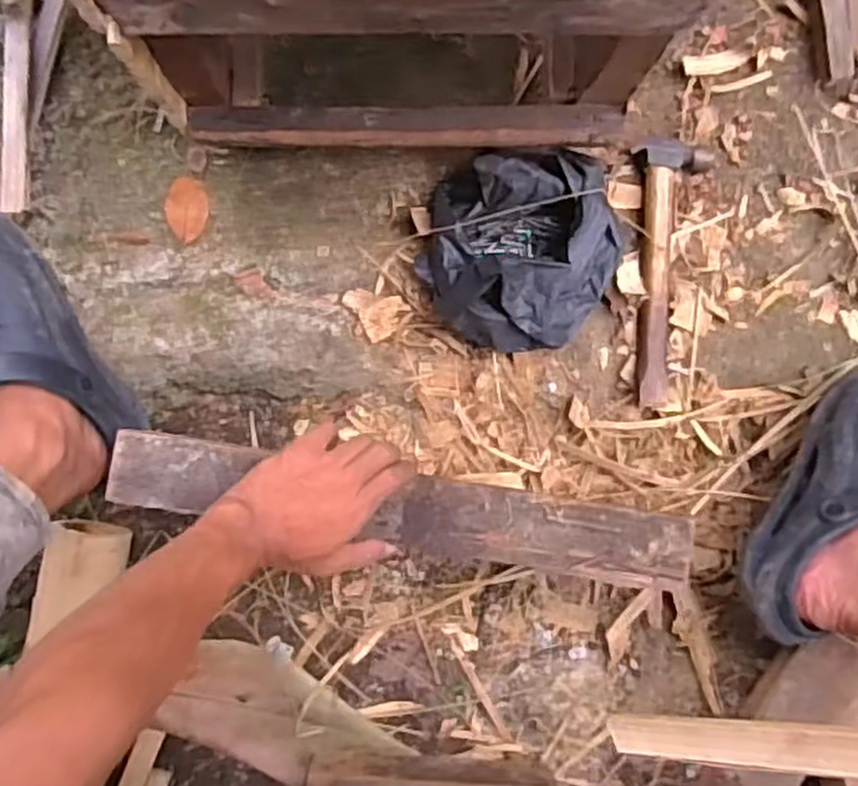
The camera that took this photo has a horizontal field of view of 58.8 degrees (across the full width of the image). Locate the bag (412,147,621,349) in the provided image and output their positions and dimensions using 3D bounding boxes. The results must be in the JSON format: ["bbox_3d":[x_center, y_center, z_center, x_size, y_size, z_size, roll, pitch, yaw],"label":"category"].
[{"bbox_3d":[0.084,-0.124,0.678,0.180,0.074,0.168,-8,90,-2],"label":"bag"}]

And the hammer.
[{"bbox_3d":[0.211,-0.111,0.710,0.071,0.022,0.242,9,89,-4],"label":"hammer"}]

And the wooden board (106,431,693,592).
[{"bbox_3d":[-0.017,0.095,0.603,0.458,0.012,0.061,10,89,-3],"label":"wooden board"}]

